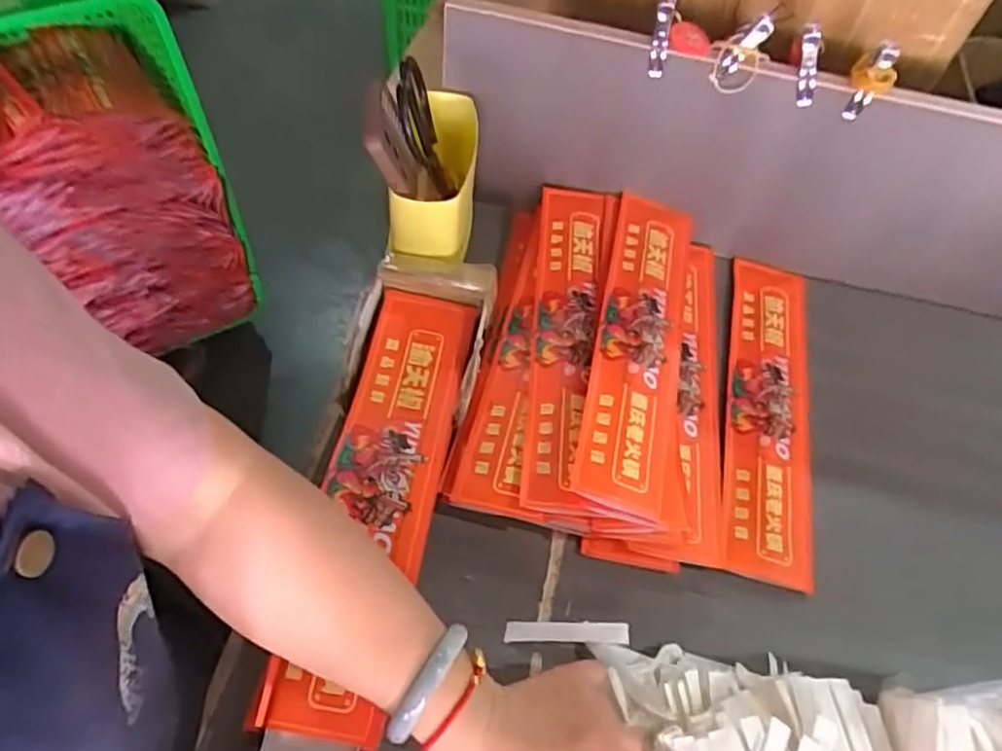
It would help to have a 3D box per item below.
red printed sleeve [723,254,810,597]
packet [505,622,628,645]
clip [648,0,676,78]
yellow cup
[{"bbox_3d":[0.239,0.022,0.603,0.074,0.005,0.333,15,56,2],"label":"red printed sleeve"},{"bbox_3d":[0.046,0.181,0.474,0.085,0.004,0.014,-1,70,6],"label":"packet"},{"bbox_3d":[0.130,-0.274,0.548,0.015,0.064,0.015,15,56,5],"label":"clip"},{"bbox_3d":[-0.051,-0.180,0.615,0.069,0.081,0.164,9,56,1],"label":"yellow cup"}]

